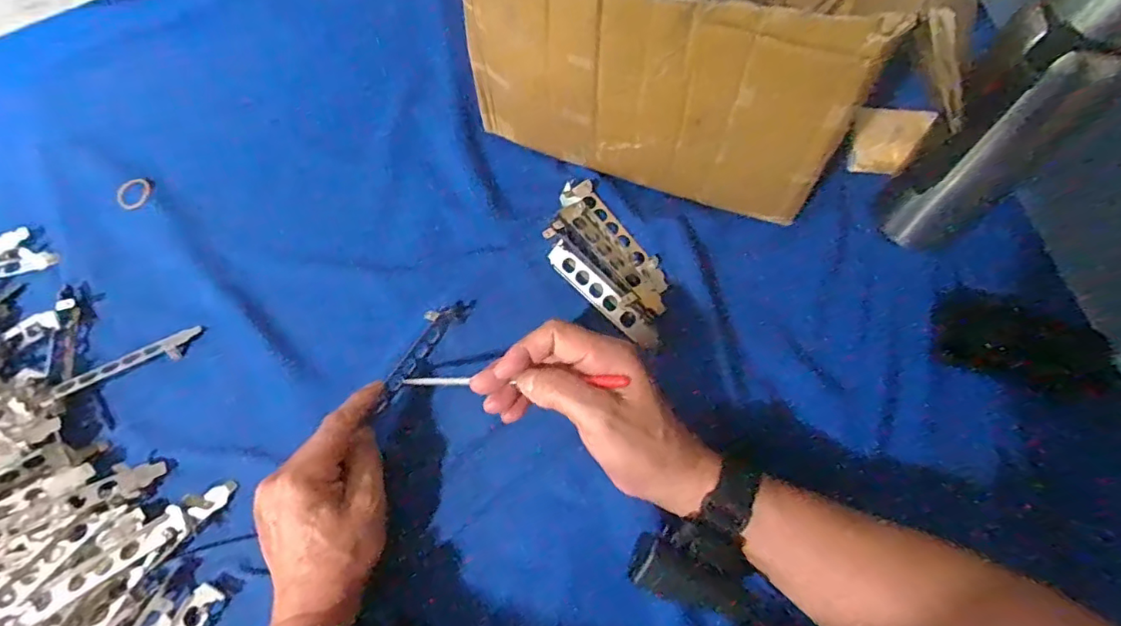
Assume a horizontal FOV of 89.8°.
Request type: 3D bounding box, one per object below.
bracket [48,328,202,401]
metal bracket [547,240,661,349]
[{"bbox_3d":[-0.332,0.040,0.435,0.107,0.009,0.021,-27,80,-18],"label":"bracket"},{"bbox_3d":[0.035,-0.017,0.445,0.021,0.010,0.113,-42,73,-17],"label":"metal bracket"}]

